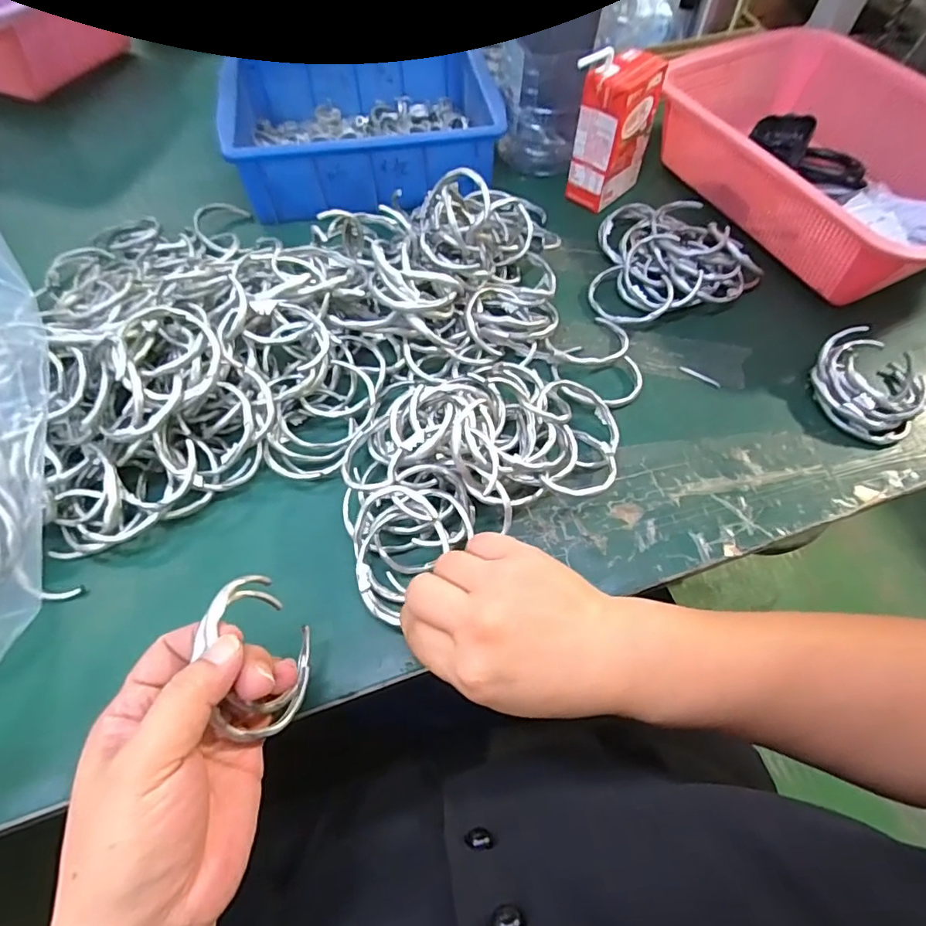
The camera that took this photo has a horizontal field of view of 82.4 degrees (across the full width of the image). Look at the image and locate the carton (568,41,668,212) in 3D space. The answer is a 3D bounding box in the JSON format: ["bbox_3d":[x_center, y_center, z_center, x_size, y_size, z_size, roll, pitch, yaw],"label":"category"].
[{"bbox_3d":[0.135,-0.301,0.478,0.044,0.112,0.072,41,68,20],"label":"carton"}]

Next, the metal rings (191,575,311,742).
[{"bbox_3d":[-0.101,0.091,0.252,0.015,0.070,0.060,-16,27,25],"label":"metal rings"}]

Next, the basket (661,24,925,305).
[{"bbox_3d":[0.328,-0.280,0.470,0.197,0.082,0.300,-26,64,-16],"label":"basket"}]

